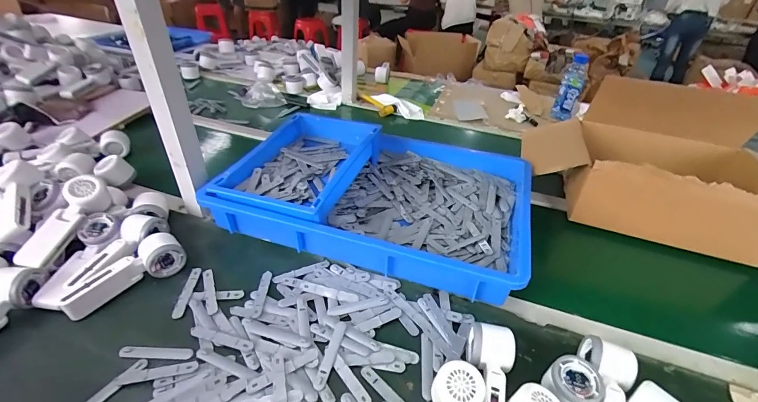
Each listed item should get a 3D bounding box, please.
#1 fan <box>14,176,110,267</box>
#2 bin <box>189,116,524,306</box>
[{"bbox_3d":[-0.531,0.038,0.622,0.063,0.054,0.173,16,62,12],"label":"fan"},{"bbox_3d":[0.003,-0.024,0.734,0.556,0.104,0.394,14,37,13],"label":"bin"}]

